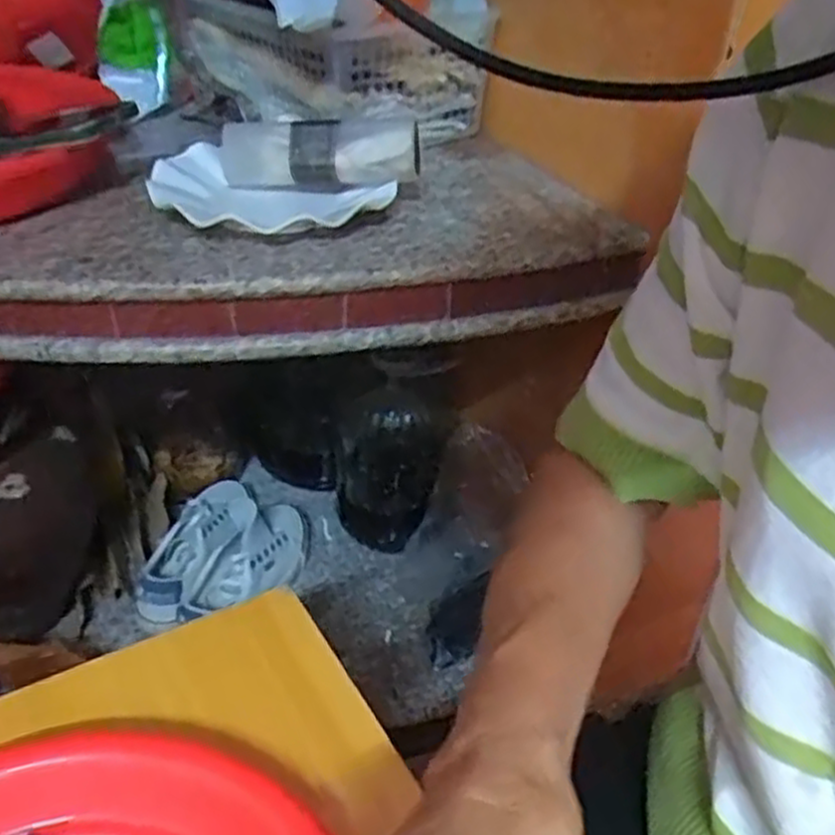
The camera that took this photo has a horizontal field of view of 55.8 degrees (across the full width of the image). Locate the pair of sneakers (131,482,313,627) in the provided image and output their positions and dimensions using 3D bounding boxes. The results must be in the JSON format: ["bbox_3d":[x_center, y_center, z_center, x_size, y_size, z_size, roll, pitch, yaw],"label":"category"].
[{"bbox_3d":[-0.222,0.159,0.936,0.154,0.085,0.233,10,36,10],"label":"pair of sneakers"}]

